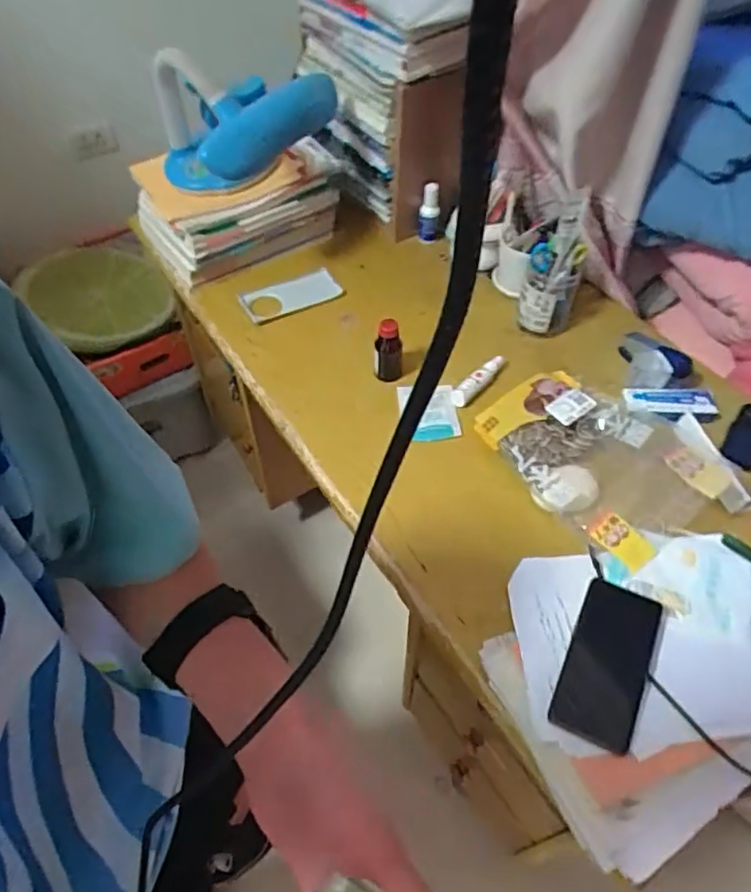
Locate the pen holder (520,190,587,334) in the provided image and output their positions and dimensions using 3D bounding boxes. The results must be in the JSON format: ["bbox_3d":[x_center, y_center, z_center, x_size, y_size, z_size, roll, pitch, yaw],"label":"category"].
[{"bbox_3d":[0.281,-0.274,0.955,0.079,0.229,0.086,15,55,11],"label":"pen holder"}]

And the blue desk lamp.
[{"bbox_3d":[-0.235,-0.602,1.069,0.196,0.234,0.277,29,59,20],"label":"blue desk lamp"}]

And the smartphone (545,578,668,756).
[{"bbox_3d":[0.245,0.225,0.636,0.085,0.014,0.167,23,57,16],"label":"smartphone"}]

